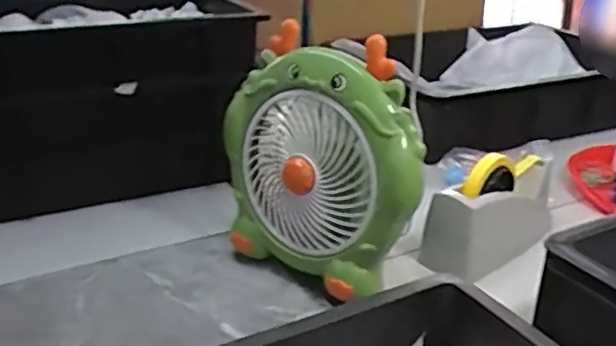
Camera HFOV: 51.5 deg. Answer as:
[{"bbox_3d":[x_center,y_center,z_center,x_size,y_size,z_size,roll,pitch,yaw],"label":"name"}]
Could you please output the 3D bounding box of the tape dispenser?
[{"bbox_3d":[0.245,0.037,0.829,0.207,0.121,0.084,-20,31,-39],"label":"tape dispenser"}]

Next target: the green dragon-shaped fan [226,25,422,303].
[{"bbox_3d":[0.013,0.006,0.739,0.072,0.296,0.251,-21,32,-40],"label":"green dragon-shaped fan"}]

